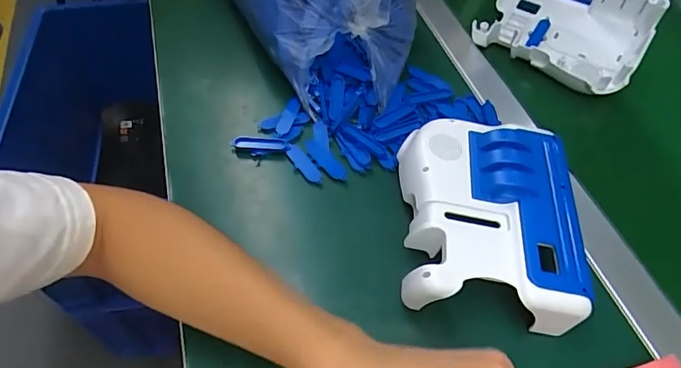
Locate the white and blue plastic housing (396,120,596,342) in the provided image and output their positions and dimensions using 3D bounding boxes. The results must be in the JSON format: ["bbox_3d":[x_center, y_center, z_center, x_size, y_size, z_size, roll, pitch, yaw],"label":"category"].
[{"bbox_3d":[0.122,0.025,0.402,0.136,0.063,0.173,5,52,3],"label":"white and blue plastic housing"}]

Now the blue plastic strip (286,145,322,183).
[{"bbox_3d":[-0.035,-0.020,0.470,0.015,0.009,0.048,-31,59,-23],"label":"blue plastic strip"}]

